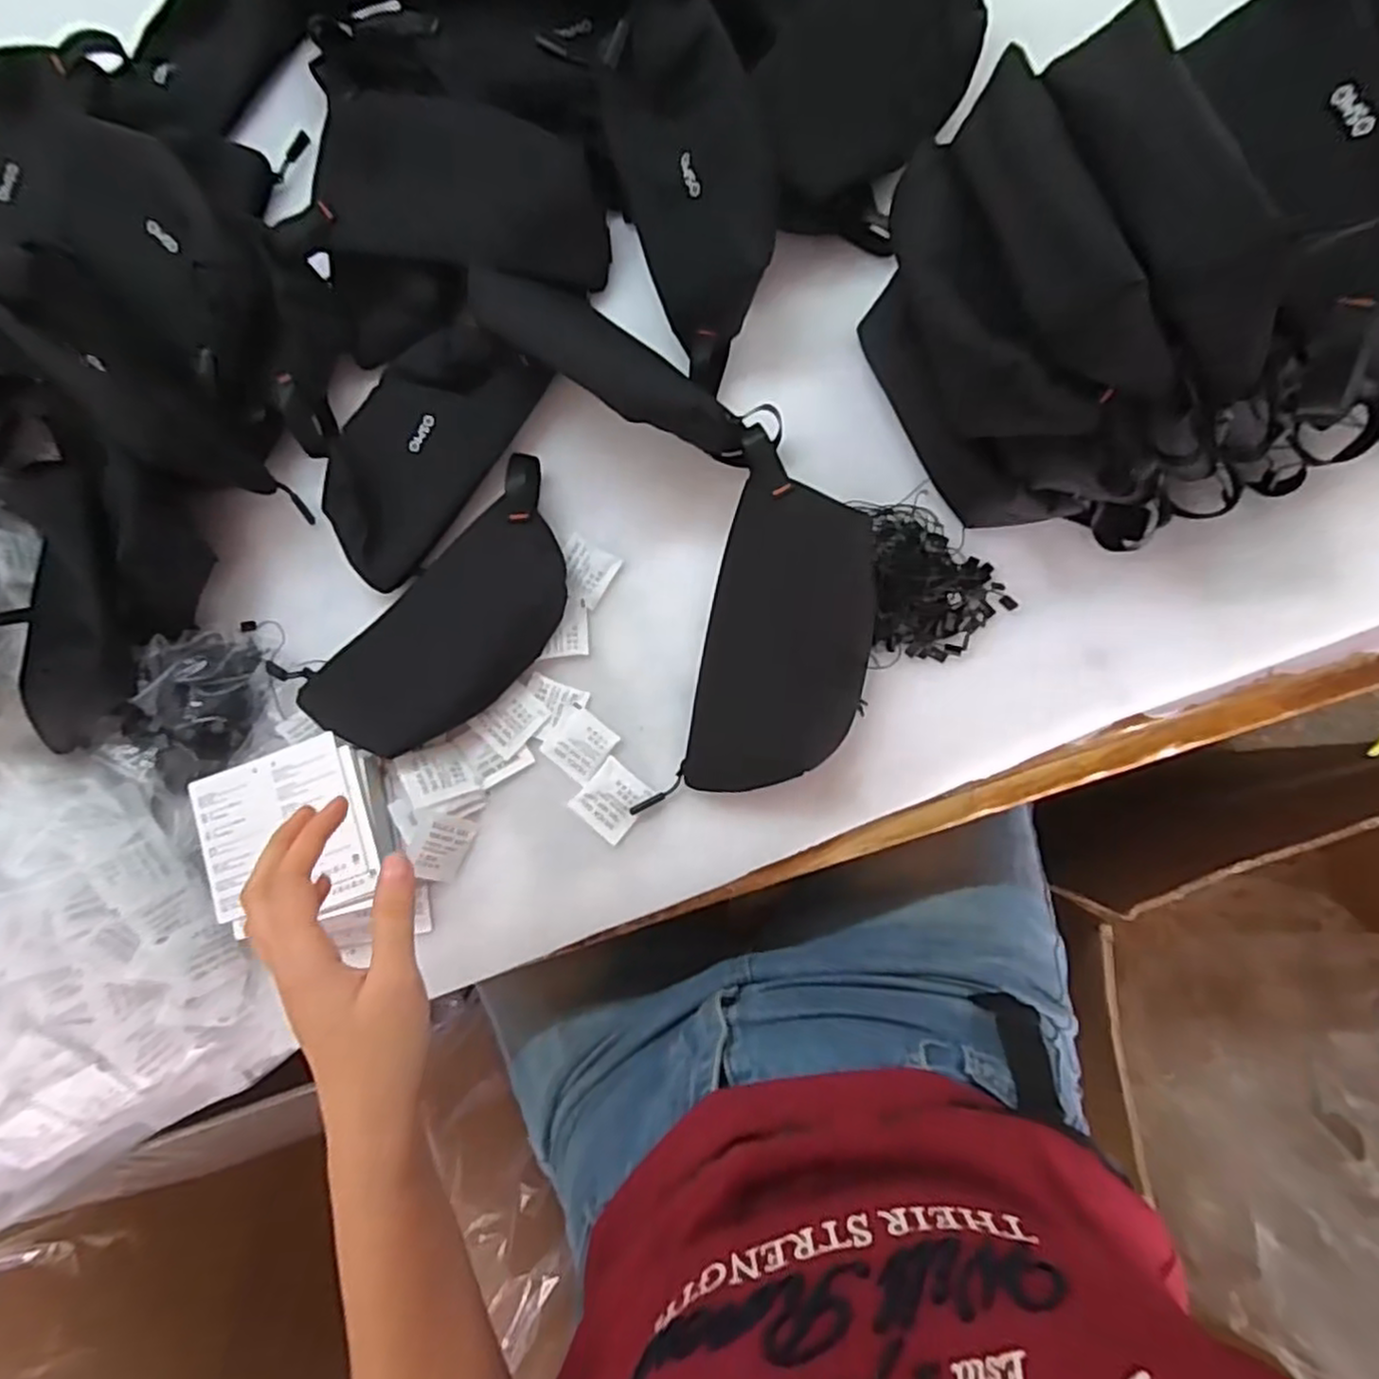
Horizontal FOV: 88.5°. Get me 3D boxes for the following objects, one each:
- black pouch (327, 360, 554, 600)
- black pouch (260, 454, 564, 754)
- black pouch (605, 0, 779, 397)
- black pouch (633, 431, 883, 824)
[{"bbox_3d":[-0.187,-0.164,0.486,0.094,0.027,0.179,31,87,9],"label":"black pouch"},{"bbox_3d":[-0.151,-0.046,0.453,0.105,0.040,0.213,44,89,10],"label":"black pouch"},{"bbox_3d":[0.005,-0.306,0.440,0.088,0.060,0.214,-12,106,4],"label":"black pouch"},{"bbox_3d":[0.059,-0.035,0.431,0.100,0.034,0.207,13,84,8],"label":"black pouch"}]

